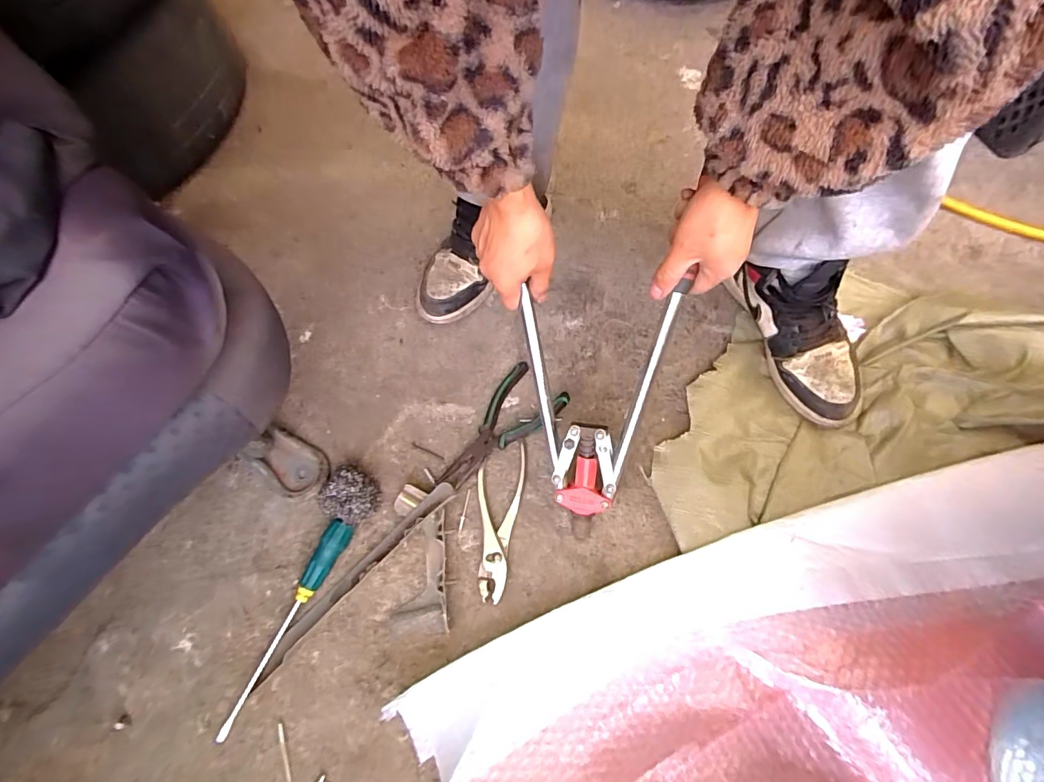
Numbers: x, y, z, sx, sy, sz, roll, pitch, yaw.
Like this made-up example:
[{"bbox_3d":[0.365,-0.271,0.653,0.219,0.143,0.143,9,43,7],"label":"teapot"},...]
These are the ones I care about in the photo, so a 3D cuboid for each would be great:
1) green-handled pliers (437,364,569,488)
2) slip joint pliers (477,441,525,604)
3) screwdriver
[{"bbox_3d":[-0.034,0.047,0.615,0.084,0.021,0.180,41,74,20],"label":"green-handled pliers"},{"bbox_3d":[-0.031,0.148,0.573,0.055,0.014,0.180,4,65,5],"label":"slip joint pliers"},{"bbox_3d":[-0.262,0.249,0.532,0.032,0.026,0.231,25,69,14],"label":"screwdriver"}]

